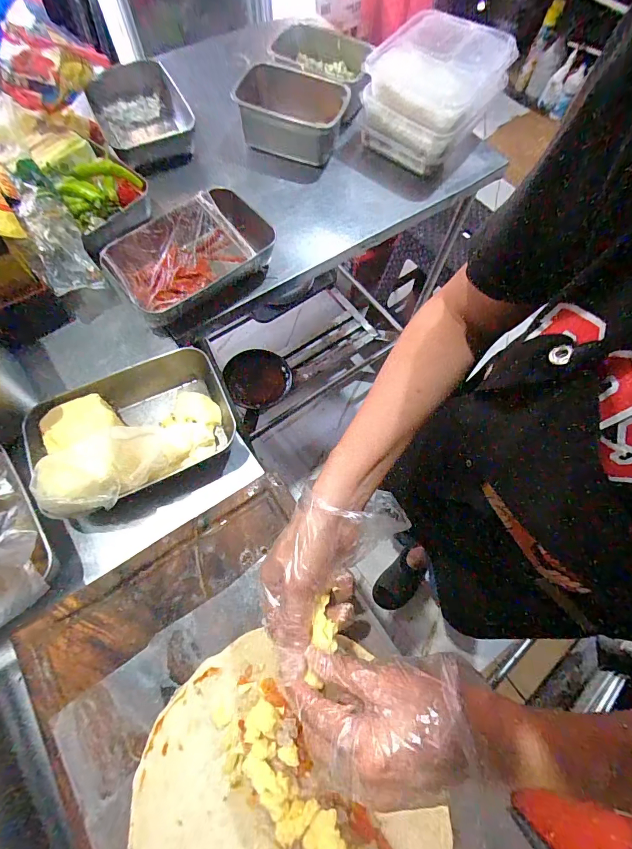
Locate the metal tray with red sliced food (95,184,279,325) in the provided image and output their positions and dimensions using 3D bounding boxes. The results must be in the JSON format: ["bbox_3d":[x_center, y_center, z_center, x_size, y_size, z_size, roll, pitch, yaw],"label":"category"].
[{"bbox_3d":[-0.182,-0.249,0.562,0.158,0.056,0.225,41,73,13],"label":"metal tray with red sliced food"}]

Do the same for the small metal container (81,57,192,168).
[{"bbox_3d":[-0.322,-0.571,0.715,0.155,0.069,0.241,-24,71,-11],"label":"small metal container"}]

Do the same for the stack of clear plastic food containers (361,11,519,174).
[{"bbox_3d":[0.208,-0.583,0.675,0.189,0.143,0.212,36,72,12],"label":"stack of clear plastic food containers"}]

